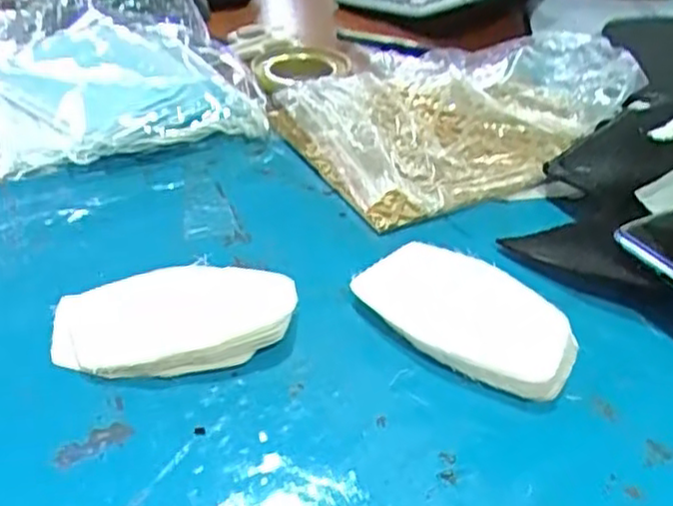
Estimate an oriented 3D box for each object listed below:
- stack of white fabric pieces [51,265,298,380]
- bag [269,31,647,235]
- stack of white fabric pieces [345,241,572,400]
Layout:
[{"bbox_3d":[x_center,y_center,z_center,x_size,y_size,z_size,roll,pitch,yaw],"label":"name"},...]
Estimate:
[{"bbox_3d":[-0.069,0.030,0.311,0.102,0.014,0.058,-12,39,-16],"label":"stack of white fabric pieces"},{"bbox_3d":[0.089,-0.104,0.461,0.232,0.043,0.165,-17,41,-22],"label":"bag"},{"bbox_3d":[0.057,0.026,0.313,0.052,0.017,0.097,-31,47,-35],"label":"stack of white fabric pieces"}]

